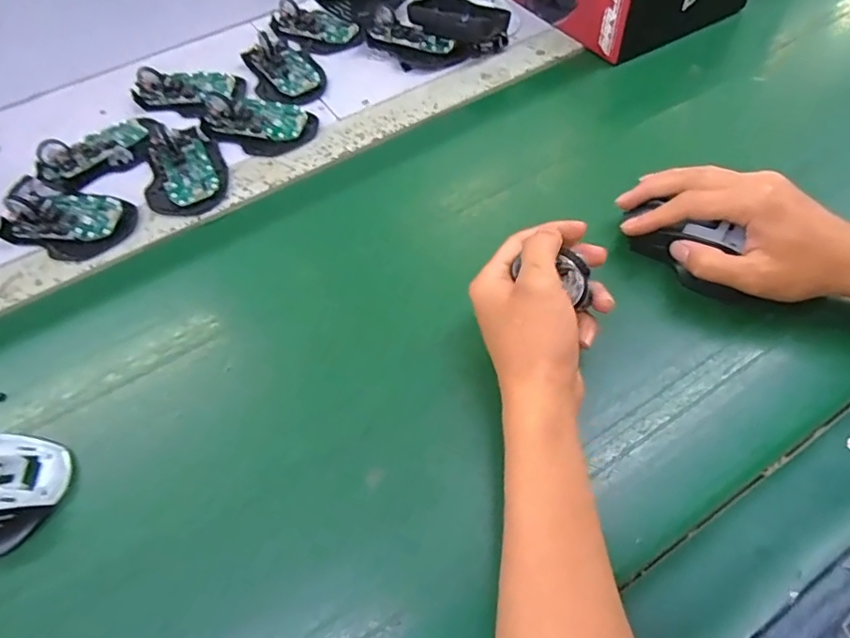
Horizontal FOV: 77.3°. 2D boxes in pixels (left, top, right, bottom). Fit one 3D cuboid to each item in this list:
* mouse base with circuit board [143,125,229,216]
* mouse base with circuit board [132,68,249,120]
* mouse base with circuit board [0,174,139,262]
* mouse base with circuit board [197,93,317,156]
[{"bbox_3d":[-0.225,-0.140,0.486,0.069,0.021,0.110,-22,58,-10],"label":"mouse base with circuit board"},{"bbox_3d":[-0.254,-0.244,0.554,0.107,0.023,0.065,-2,56,3],"label":"mouse base with circuit board"},{"bbox_3d":[-0.316,-0.090,0.461,0.126,0.022,0.070,13,58,12],"label":"mouse base with circuit board"},{"bbox_3d":[-0.165,-0.195,0.516,0.101,0.026,0.063,18,60,15],"label":"mouse base with circuit board"}]

